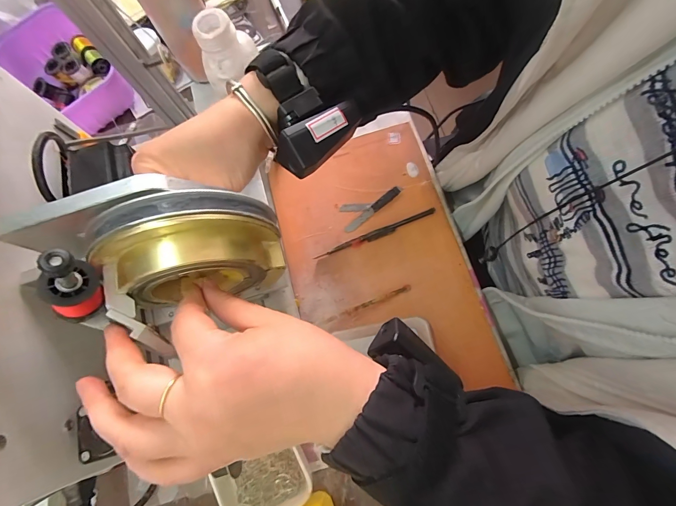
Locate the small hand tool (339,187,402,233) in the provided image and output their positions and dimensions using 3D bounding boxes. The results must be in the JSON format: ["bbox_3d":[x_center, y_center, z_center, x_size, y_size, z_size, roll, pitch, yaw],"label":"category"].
[{"bbox_3d":[0.041,-0.052,0.393,0.074,0.009,0.033,-19,73,0],"label":"small hand tool"}]

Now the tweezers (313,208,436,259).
[{"bbox_3d":[0.041,-0.021,0.379,0.140,0.014,0.010,-19,73,0],"label":"tweezers"}]

